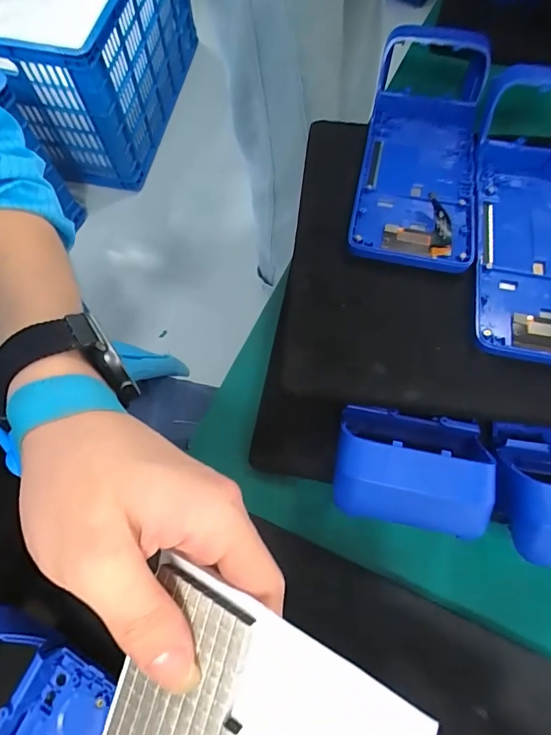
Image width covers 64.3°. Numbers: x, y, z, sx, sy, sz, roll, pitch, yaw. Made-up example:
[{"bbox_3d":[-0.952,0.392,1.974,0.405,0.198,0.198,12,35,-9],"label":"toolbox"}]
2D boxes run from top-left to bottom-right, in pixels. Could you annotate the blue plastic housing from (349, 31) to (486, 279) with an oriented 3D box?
[{"bbox_3d":[0.106,-0.156,0.319,0.080,0.041,0.199,12,71,5],"label":"blue plastic housing"}]

